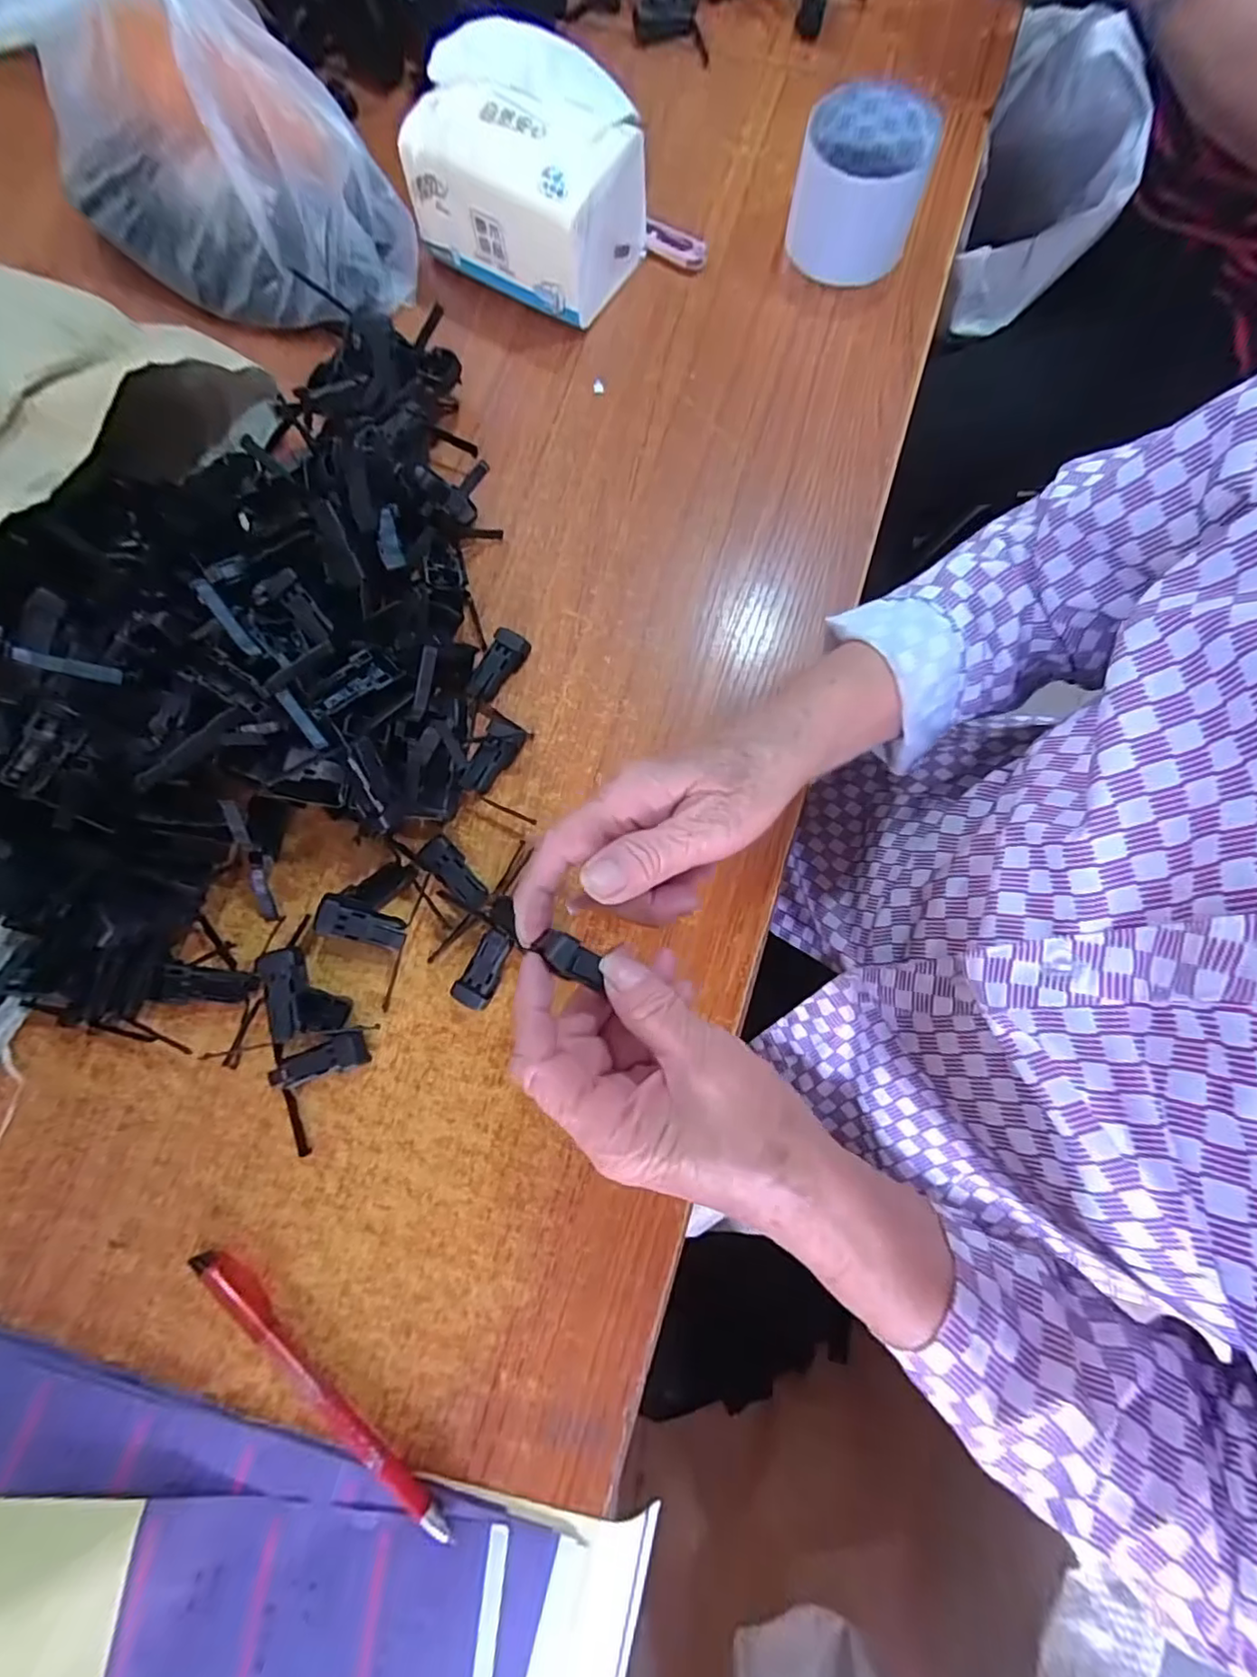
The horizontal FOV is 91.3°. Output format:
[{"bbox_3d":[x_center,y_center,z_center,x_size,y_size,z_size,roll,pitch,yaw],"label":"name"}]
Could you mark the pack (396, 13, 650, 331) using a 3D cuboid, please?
[{"bbox_3d":[-0.062,-0.434,0.402,0.134,0.085,0.105,31,80,5],"label":"pack"}]

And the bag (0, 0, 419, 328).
[{"bbox_3d":[-0.273,-0.430,0.339,0.249,0.200,0.139,-9,79,-3],"label":"bag"}]

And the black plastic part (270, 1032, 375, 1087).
[{"bbox_3d":[-0.164,0.118,0.329,0.047,0.015,0.018,-17,80,-4],"label":"black plastic part"}]

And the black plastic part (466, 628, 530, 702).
[{"bbox_3d":[-0.081,-0.105,0.374,0.021,0.015,0.046,35,80,5],"label":"black plastic part"}]

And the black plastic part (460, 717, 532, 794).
[{"bbox_3d":[-0.078,-0.047,0.361,0.023,0.019,0.047,20,79,3],"label":"black plastic part"}]

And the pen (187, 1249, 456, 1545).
[{"bbox_3d":[-0.153,0.269,0.299,0.174,0.014,0.018,42,81,7],"label":"pen"}]

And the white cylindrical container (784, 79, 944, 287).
[{"bbox_3d":[0.154,-0.435,0.414,0.082,0.064,0.079,0,79,-1],"label":"white cylindrical container"}]

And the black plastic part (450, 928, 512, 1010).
[{"bbox_3d":[-0.077,0.069,0.330,0.020,0.006,0.046,27,100,4],"label":"black plastic part"}]

